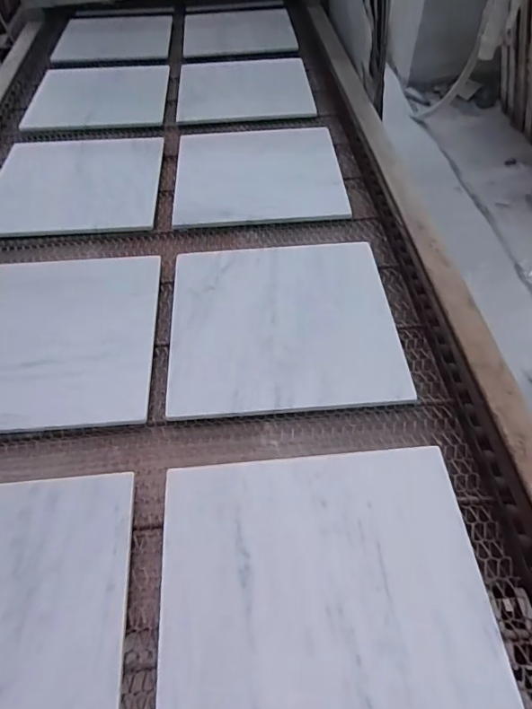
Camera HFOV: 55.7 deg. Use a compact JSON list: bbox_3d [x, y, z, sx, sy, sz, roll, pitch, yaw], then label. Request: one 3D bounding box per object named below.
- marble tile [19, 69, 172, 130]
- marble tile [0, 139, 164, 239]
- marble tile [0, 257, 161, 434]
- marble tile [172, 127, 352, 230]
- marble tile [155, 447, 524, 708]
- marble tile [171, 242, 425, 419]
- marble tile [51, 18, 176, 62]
[{"bbox_3d":[-0.374,-0.578,1.126,0.293,0.016,0.241,-1,59,-3],"label":"marble tile"},{"bbox_3d":[-0.352,-0.320,0.925,0.307,0.007,0.294,-4,51,-1],"label":"marble tile"},{"bbox_3d":[-0.298,-0.026,0.664,0.295,0.017,0.274,-5,51,-1],"label":"marble tile"},{"bbox_3d":[-0.015,-0.337,0.914,0.294,0.014,0.273,-4,51,-1],"label":"marble tile"},{"bbox_3d":[0.054,0.231,0.459,0.297,0.011,0.293,-5,51,-1],"label":"marble tile"},{"bbox_3d":[0.021,-0.052,0.680,0.291,0.011,0.286,-4,51,-1],"label":"marble tile"},{"bbox_3d":[-0.408,-0.872,1.378,0.291,0.022,0.311,-5,51,-1],"label":"marble tile"}]

